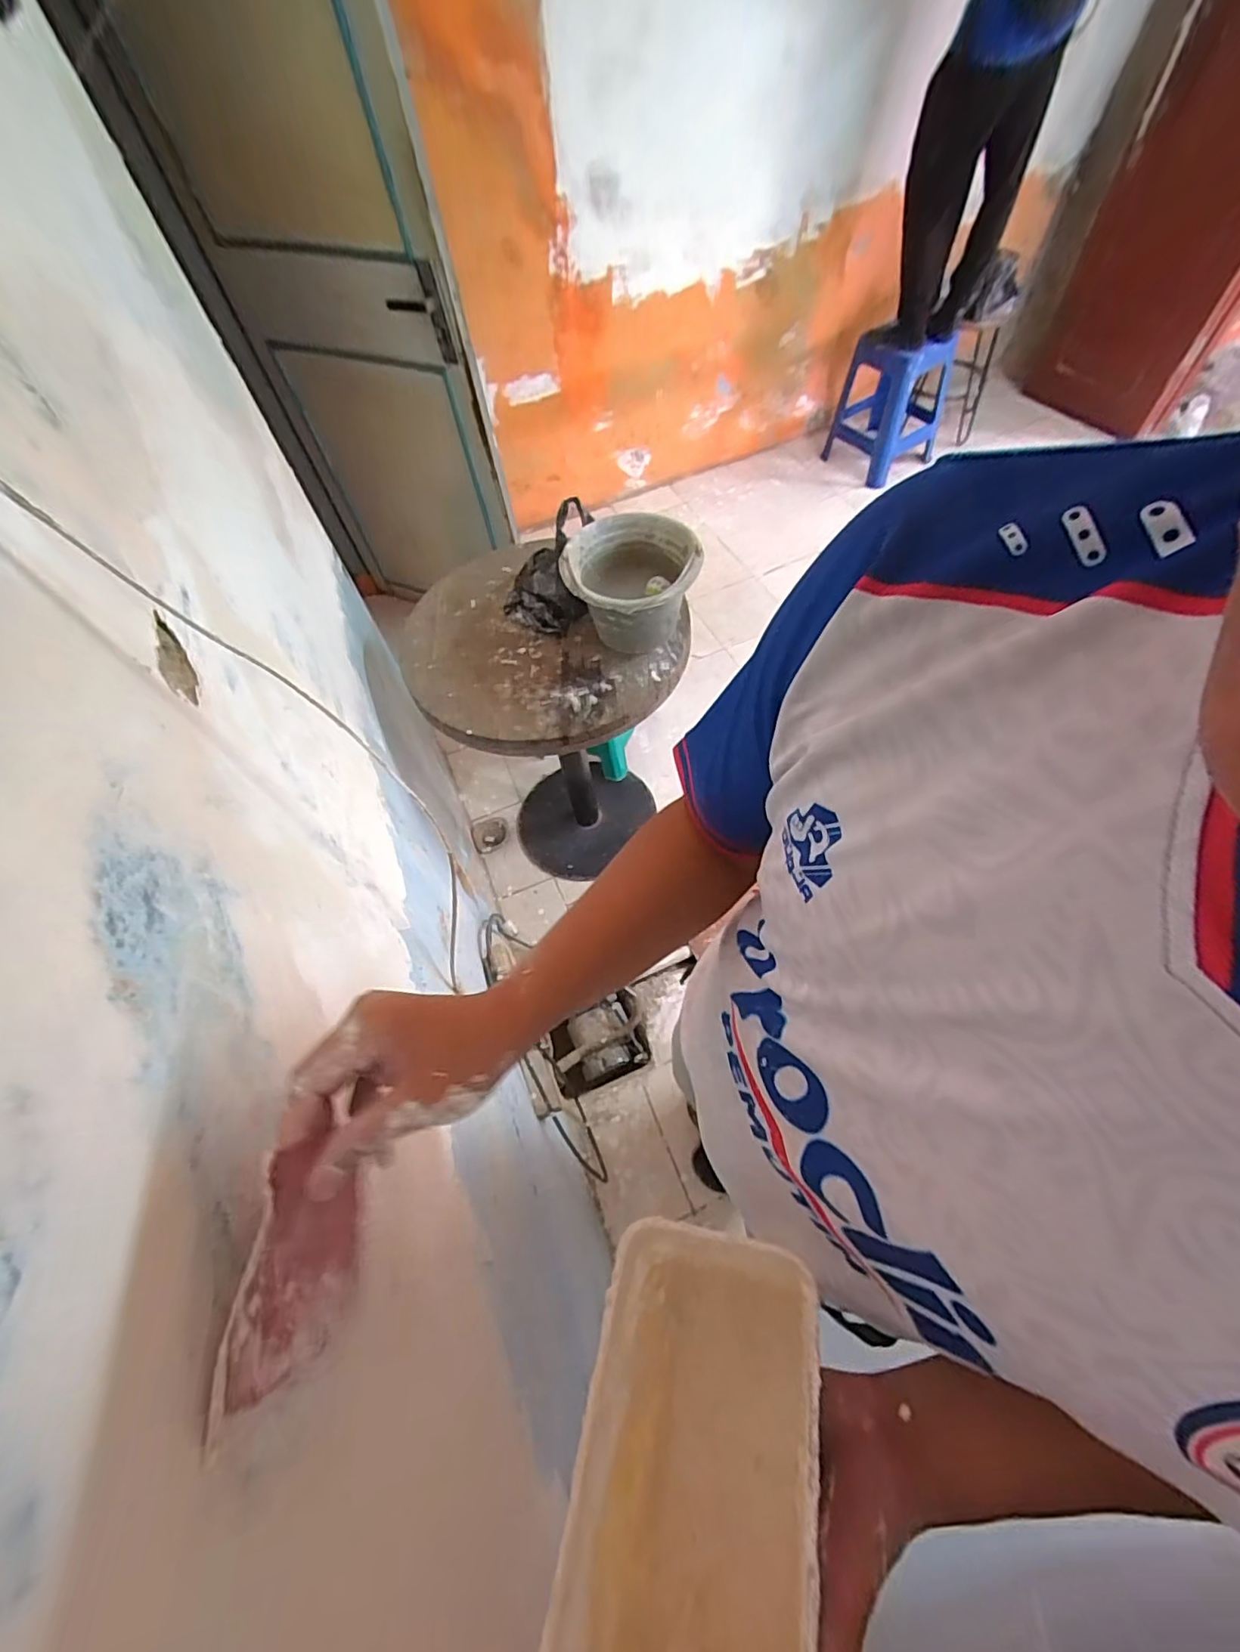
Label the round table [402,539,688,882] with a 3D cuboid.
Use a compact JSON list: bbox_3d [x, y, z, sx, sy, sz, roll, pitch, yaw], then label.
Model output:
[{"bbox_3d":[-0.134,-0.172,1.452,0.545,0.743,0.513,-2,55,4],"label":"round table"}]

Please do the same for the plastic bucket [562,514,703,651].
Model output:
[{"bbox_3d":[0.023,-0.426,1.077,0.231,0.178,0.246,-14,55,-4],"label":"plastic bucket"}]

